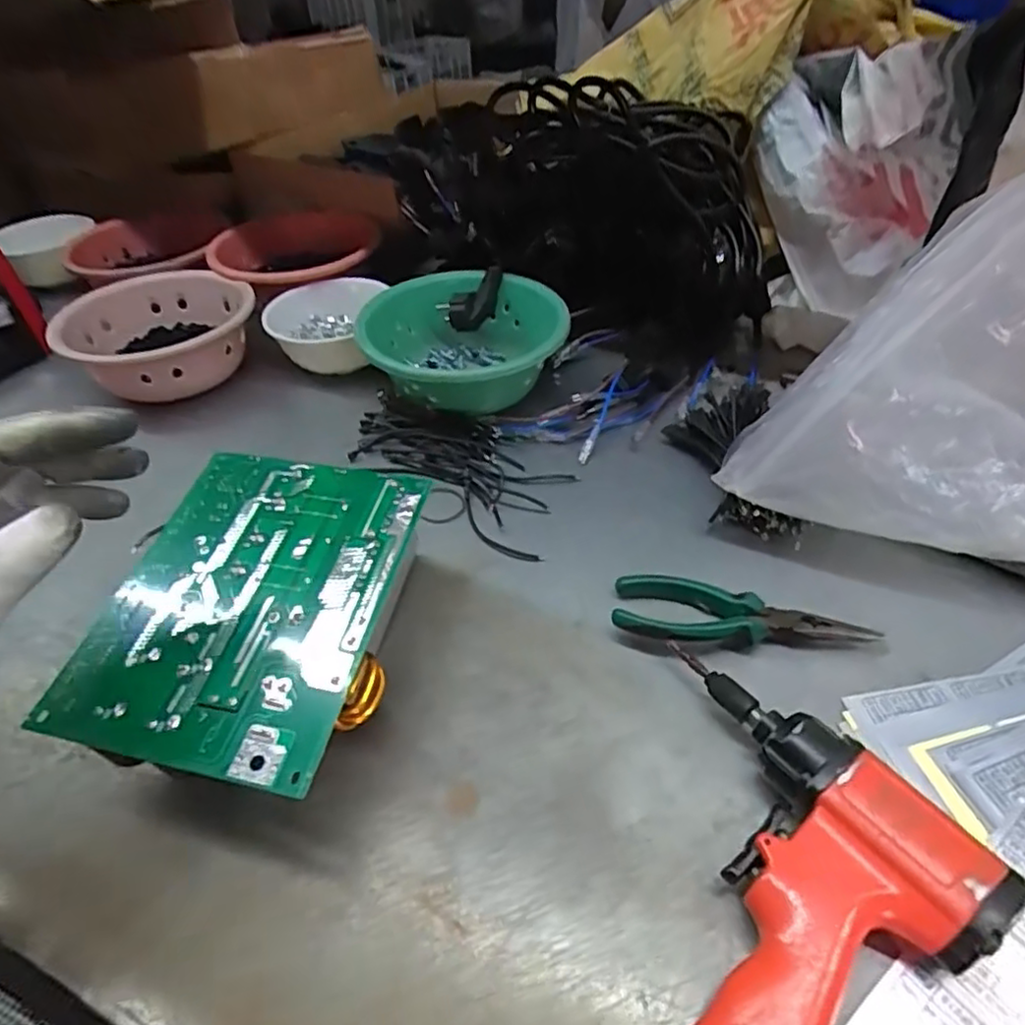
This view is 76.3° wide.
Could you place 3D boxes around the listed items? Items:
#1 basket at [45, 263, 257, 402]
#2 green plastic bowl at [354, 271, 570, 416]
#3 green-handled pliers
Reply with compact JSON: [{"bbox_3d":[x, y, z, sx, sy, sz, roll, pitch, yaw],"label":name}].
[{"bbox_3d":[-0.343,-0.165,0.648,0.173,0.080,0.171,-35,52,-27],"label":"basket"},{"bbox_3d":[-0.045,-0.156,0.595,0.173,0.063,0.157,-10,45,-6],"label":"green plastic bowl"},{"bbox_3d":[0.142,0.065,0.409,0.153,0.025,0.048,5,46,9],"label":"green-handled pliers"}]

